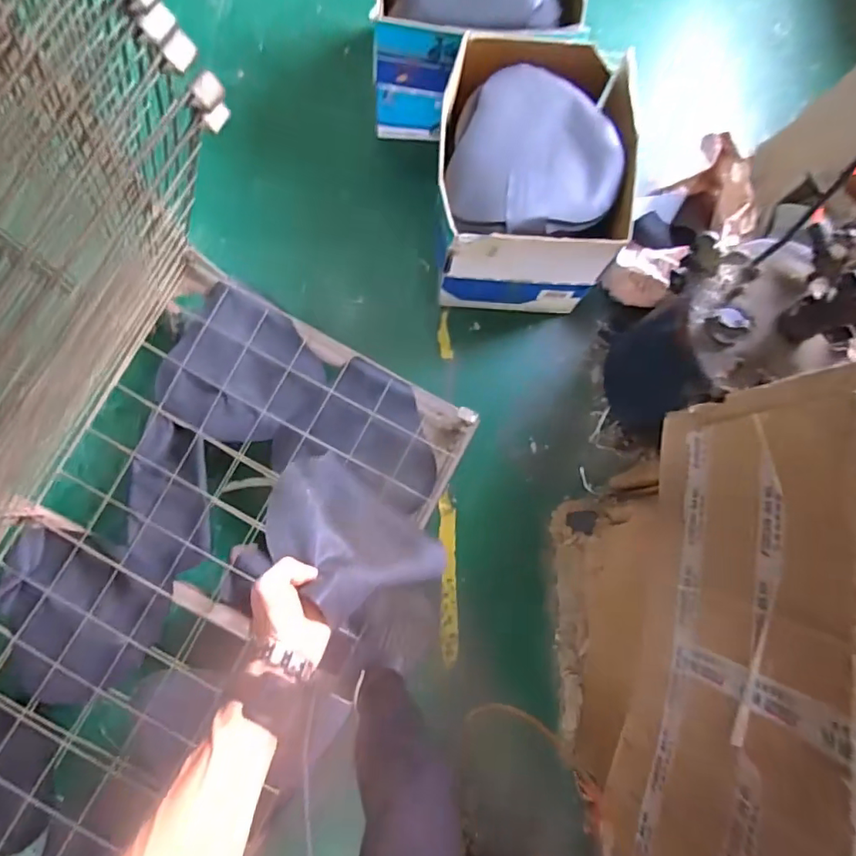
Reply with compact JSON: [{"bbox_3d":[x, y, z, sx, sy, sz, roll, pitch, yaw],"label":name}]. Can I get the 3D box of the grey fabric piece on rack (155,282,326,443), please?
[{"bbox_3d":[-0.392,-0.120,1.128,0.315,0.058,0.296,1,83,-4],"label":"grey fabric piece on rack"}]

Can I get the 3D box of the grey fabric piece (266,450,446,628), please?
[{"bbox_3d":[-0.087,0.131,0.618,0.208,0.195,0.118,40,82,2],"label":"grey fabric piece"}]

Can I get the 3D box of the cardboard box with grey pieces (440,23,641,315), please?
[{"bbox_3d":[0.212,-0.544,1.181,0.386,0.310,0.470,4,82,-4],"label":"cardboard box with grey pieces"}]

